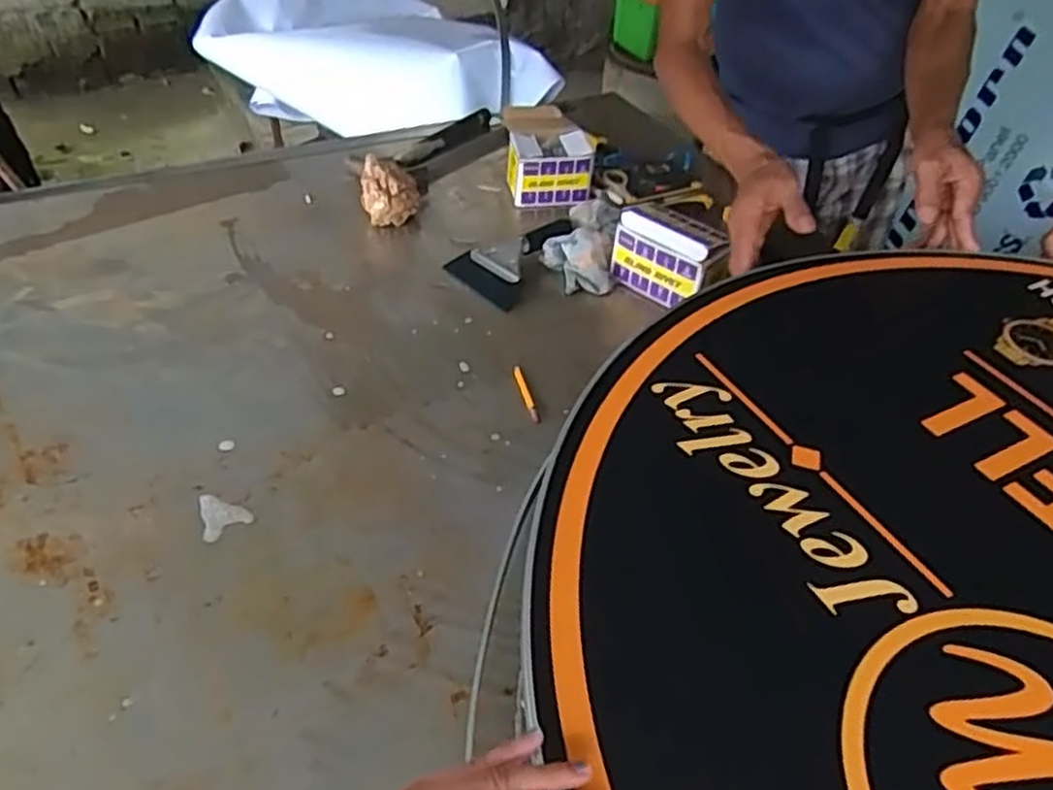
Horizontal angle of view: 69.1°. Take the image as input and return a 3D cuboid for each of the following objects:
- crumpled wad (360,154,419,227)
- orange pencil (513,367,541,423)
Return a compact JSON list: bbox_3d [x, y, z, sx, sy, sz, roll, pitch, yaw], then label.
[{"bbox_3d":[-0.191,-0.281,1.066,0.079,0.082,0.070,-5,43,-11],"label":"crumpled wad"},{"bbox_3d":[-0.001,-0.002,0.825,0.011,0.004,0.088,-8,43,-14],"label":"orange pencil"}]

